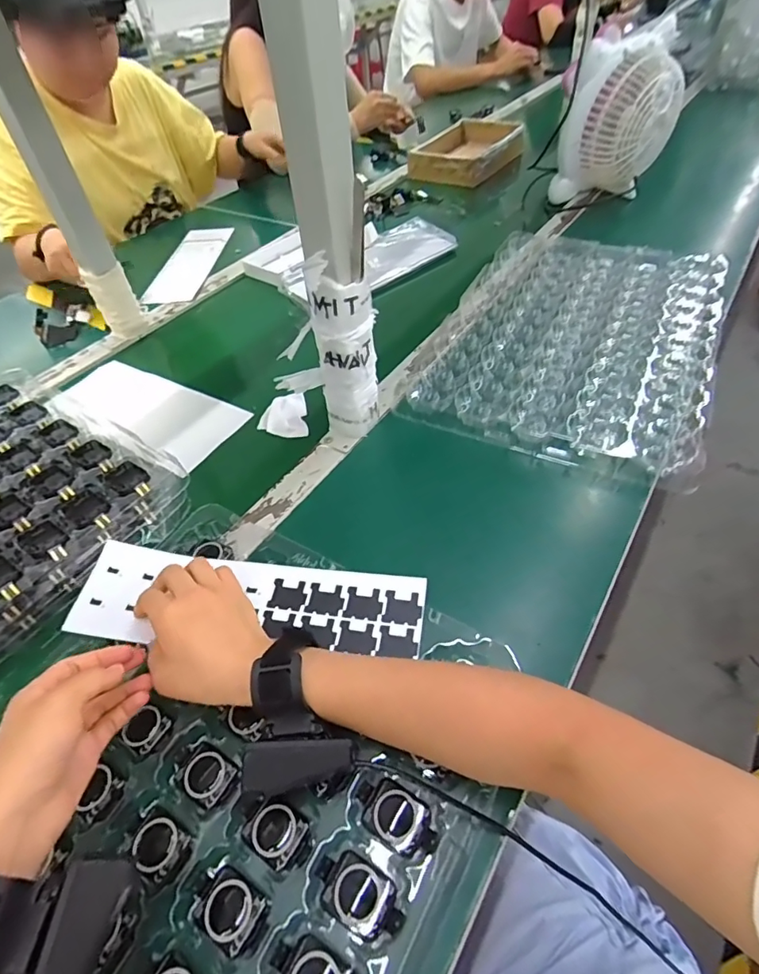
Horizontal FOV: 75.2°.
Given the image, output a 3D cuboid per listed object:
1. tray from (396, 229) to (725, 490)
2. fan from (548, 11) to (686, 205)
[{"bbox_3d":[0.278,-0.218,0.684,0.340,0.033,0.504,19,54,21],"label":"tray"},{"bbox_3d":[0.432,-0.661,0.889,0.186,0.230,0.155,19,53,20],"label":"fan"}]

